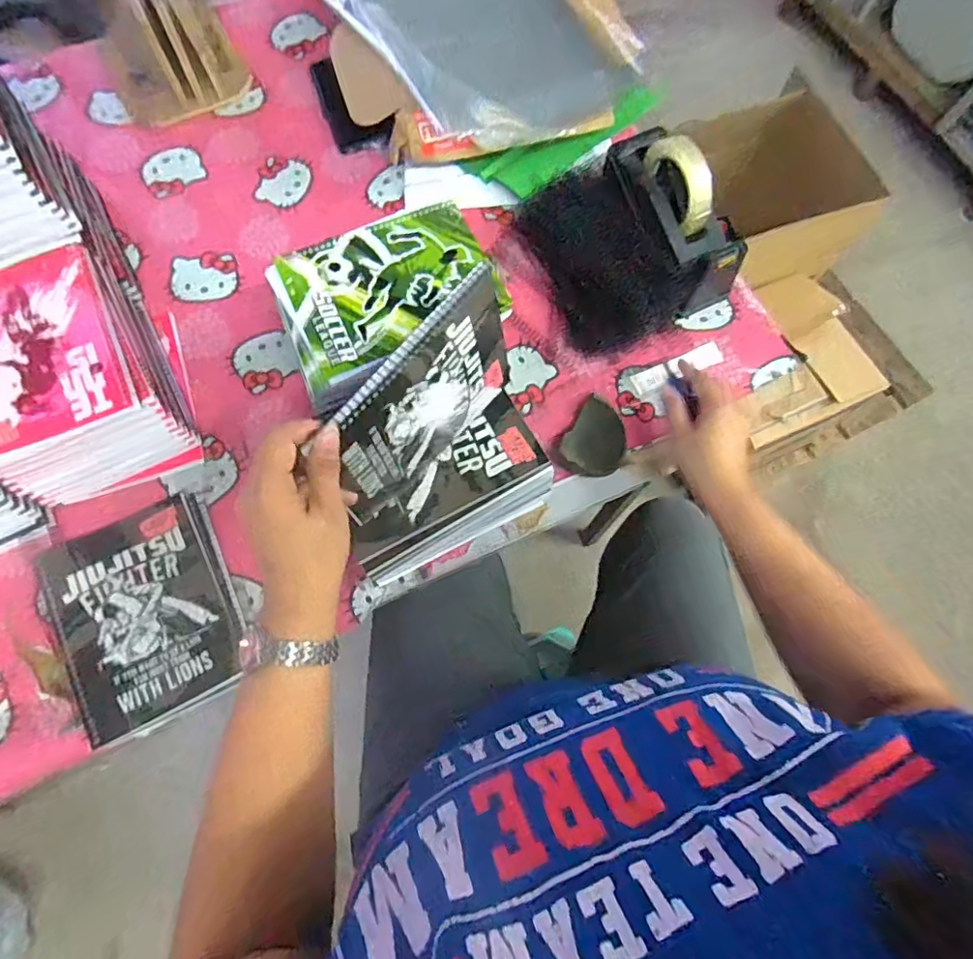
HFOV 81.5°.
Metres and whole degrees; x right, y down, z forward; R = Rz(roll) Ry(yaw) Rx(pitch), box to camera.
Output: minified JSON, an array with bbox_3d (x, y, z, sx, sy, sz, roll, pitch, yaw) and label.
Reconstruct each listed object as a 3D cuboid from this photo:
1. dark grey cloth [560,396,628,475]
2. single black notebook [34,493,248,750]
[{"bbox_3d":[0.121,-0.042,0.623,0.063,0.032,0.080,32,73,9],"label":"dark grey cloth"},{"bbox_3d":[-0.331,0.128,0.553,0.163,0.017,0.197,-27,74,-10],"label":"single black notebook"}]

